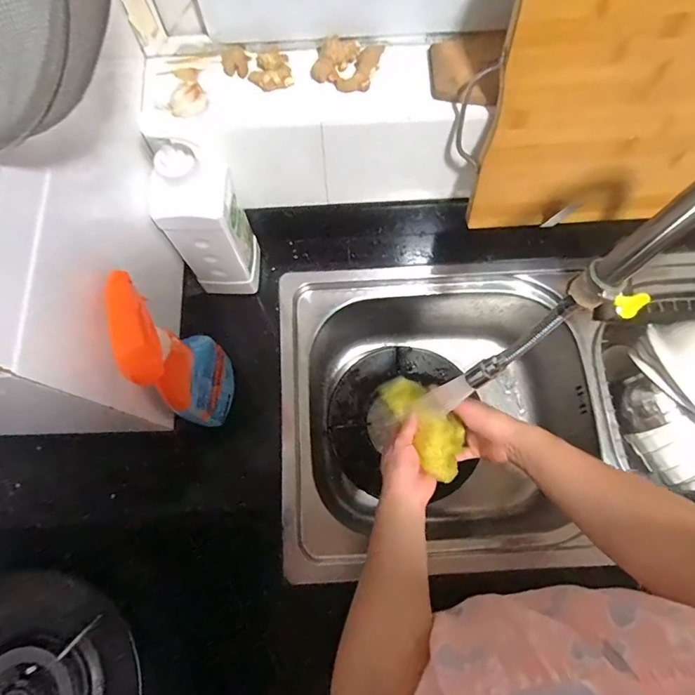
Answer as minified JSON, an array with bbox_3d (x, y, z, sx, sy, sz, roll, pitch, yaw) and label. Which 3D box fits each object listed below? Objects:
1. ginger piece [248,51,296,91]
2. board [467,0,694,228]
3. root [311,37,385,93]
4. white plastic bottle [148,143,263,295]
[{"bbox_3d":[-0.081,-0.290,0.478,0.043,0.014,0.044,0,73,1],"label":"ginger piece"},{"bbox_3d":[0.345,-0.243,0.459,0.392,0.287,0.019,-4,59,0],"label":"board"},{"bbox_3d":[0.000,-0.299,0.479,0.068,0.016,0.056,8,73,3],"label":"root"},{"bbox_3d":[-0.164,-0.144,0.534,0.075,0.226,0.074,4,73,2],"label":"white plastic bottle"}]

